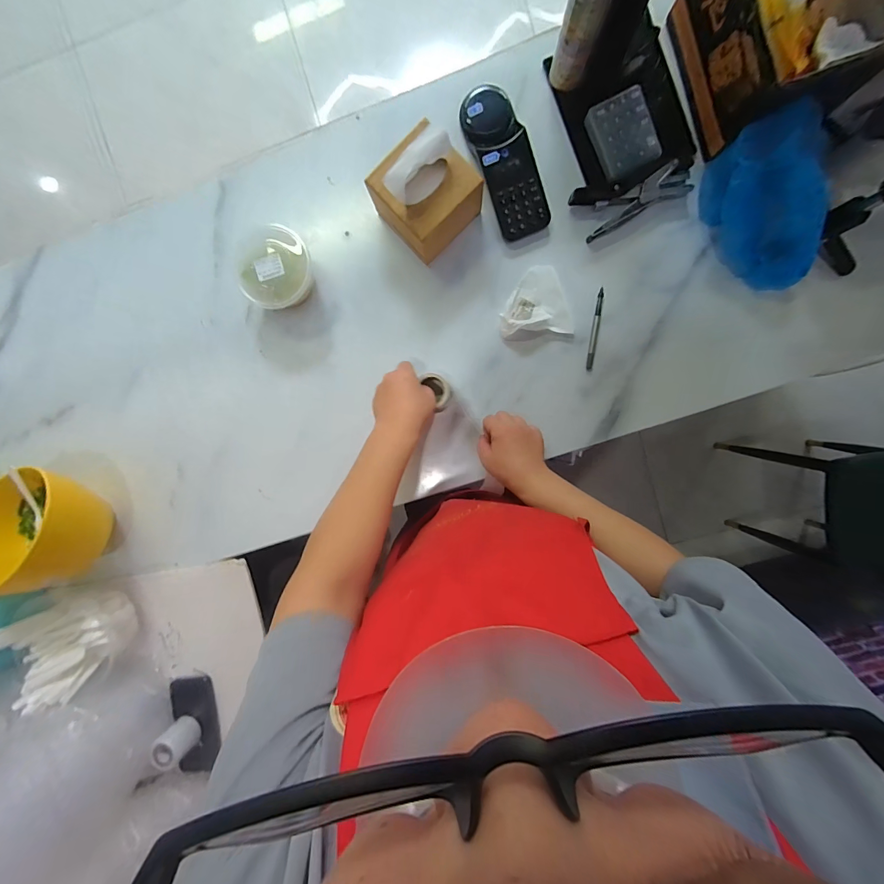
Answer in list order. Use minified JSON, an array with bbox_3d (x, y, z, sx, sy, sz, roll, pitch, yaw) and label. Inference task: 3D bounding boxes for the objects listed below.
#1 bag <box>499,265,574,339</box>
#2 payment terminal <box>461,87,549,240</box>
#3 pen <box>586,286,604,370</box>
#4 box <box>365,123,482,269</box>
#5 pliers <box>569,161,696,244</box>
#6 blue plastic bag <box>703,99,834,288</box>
[{"bbox_3d":[0.140,-0.213,0.554,0.104,0.031,0.099,-4,95,4],"label":"bag"},{"bbox_3d":[0.090,-0.417,0.547,0.079,0.041,0.229,-19,93,6],"label":"payment terminal"},{"bbox_3d":[0.233,-0.171,0.565,0.010,0.008,0.119,8,96,3],"label":"pen"},{"bbox_3d":[-0.021,-0.342,0.512,0.130,0.131,0.111,-37,91,7],"label":"box"},{"bbox_3d":[0.275,-0.362,0.536,0.157,0.025,0.073,-24,93,5],"label":"pliers"},{"bbox_3d":[0.435,-0.307,0.493,0.091,0.109,0.202,-30,92,7],"label":"blue plastic bag"}]

